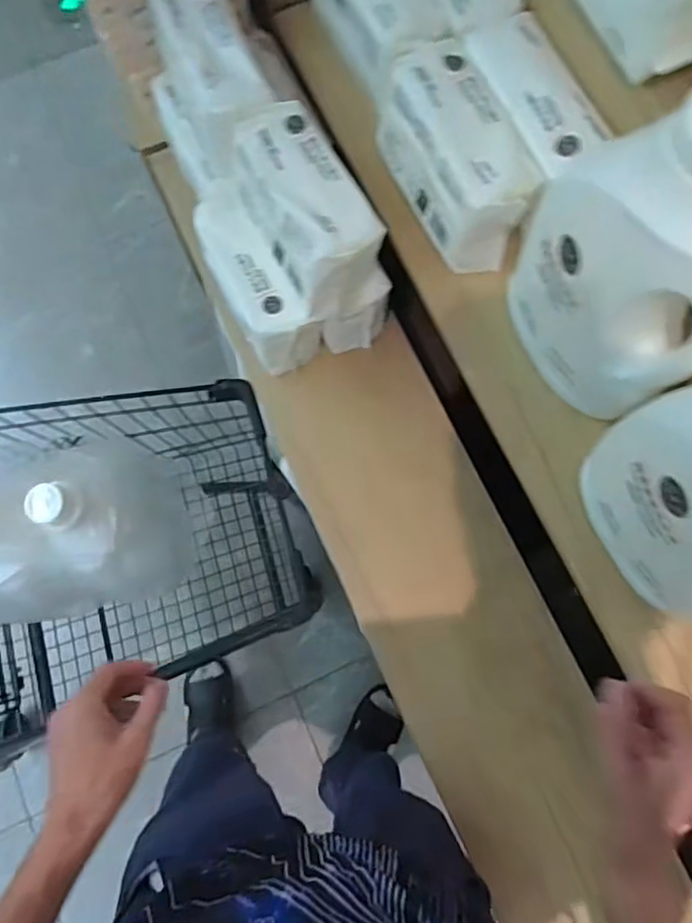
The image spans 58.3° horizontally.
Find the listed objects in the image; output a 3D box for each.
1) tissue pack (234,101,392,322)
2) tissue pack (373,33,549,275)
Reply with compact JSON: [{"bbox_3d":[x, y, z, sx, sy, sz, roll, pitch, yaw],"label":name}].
[{"bbox_3d":[-0.040,-0.254,0.632,0.100,0.098,0.192,-31,79,-6],"label":"tissue pack"},{"bbox_3d":[0.112,-0.297,0.614,0.089,0.096,0.190,-25,79,-5],"label":"tissue pack"}]

